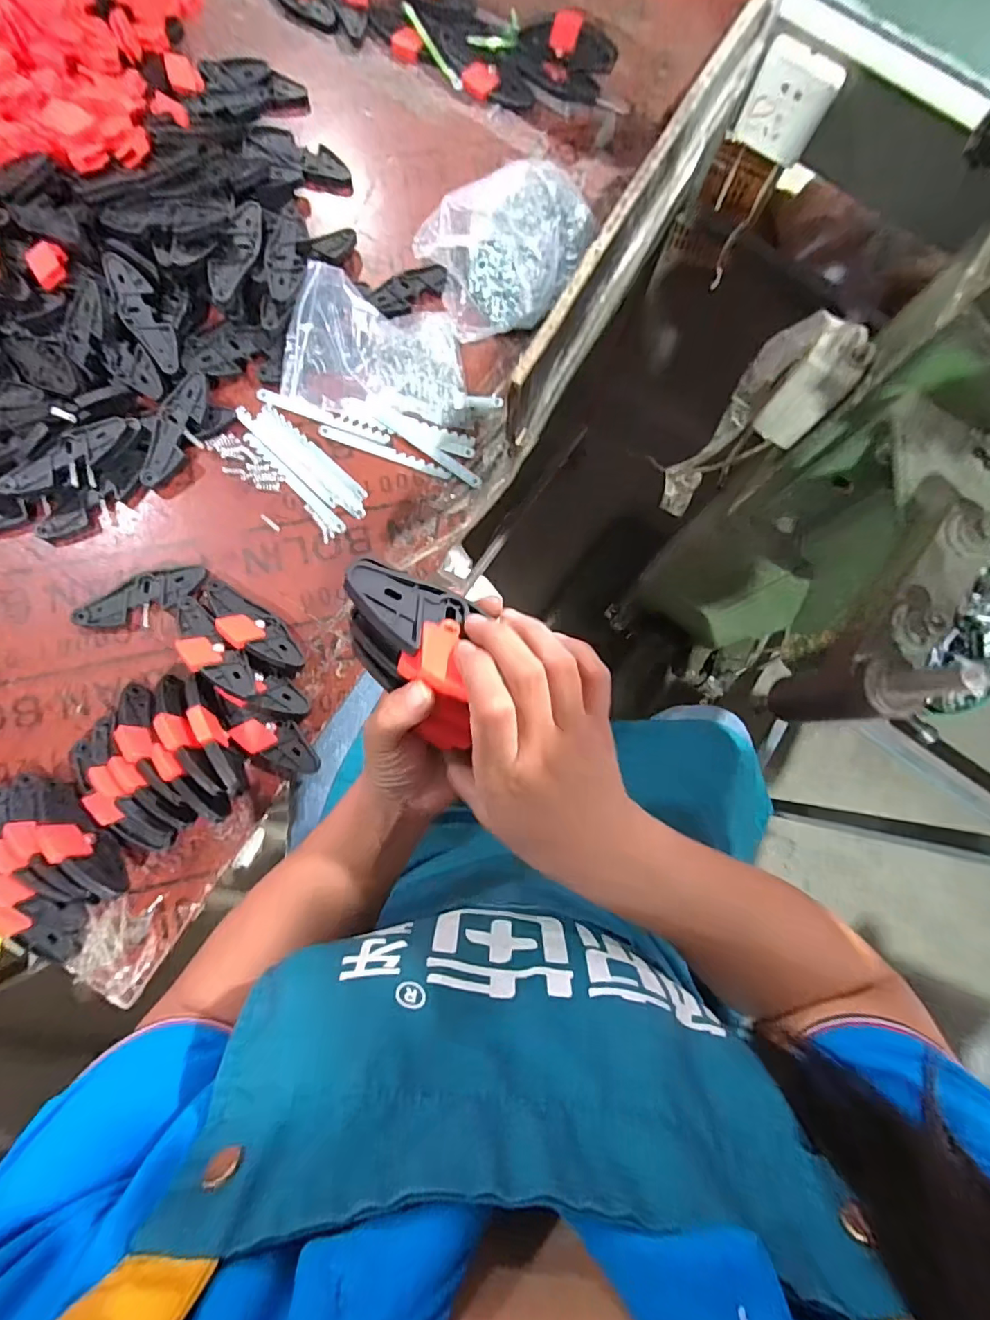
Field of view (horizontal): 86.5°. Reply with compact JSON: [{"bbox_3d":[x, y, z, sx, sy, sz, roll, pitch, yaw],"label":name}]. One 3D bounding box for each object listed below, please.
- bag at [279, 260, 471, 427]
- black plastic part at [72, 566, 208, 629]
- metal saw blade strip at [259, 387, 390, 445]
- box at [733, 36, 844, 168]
[{"bbox_3d":[-0.128,-0.346,0.583,0.207,0.043,0.140,6,81,-3],"label":"bag"},{"bbox_3d":[-0.362,-0.064,0.538,0.130,0.011,0.041,-19,83,-6],"label":"black plastic part"},{"bbox_3d":[-0.191,-0.271,0.588,0.152,0.011,0.013,20,80,-1],"label":"metal saw blade strip"},{"bbox_3d":[0.341,-0.650,0.616,0.091,0.101,0.018,29,80,1],"label":"box"}]

